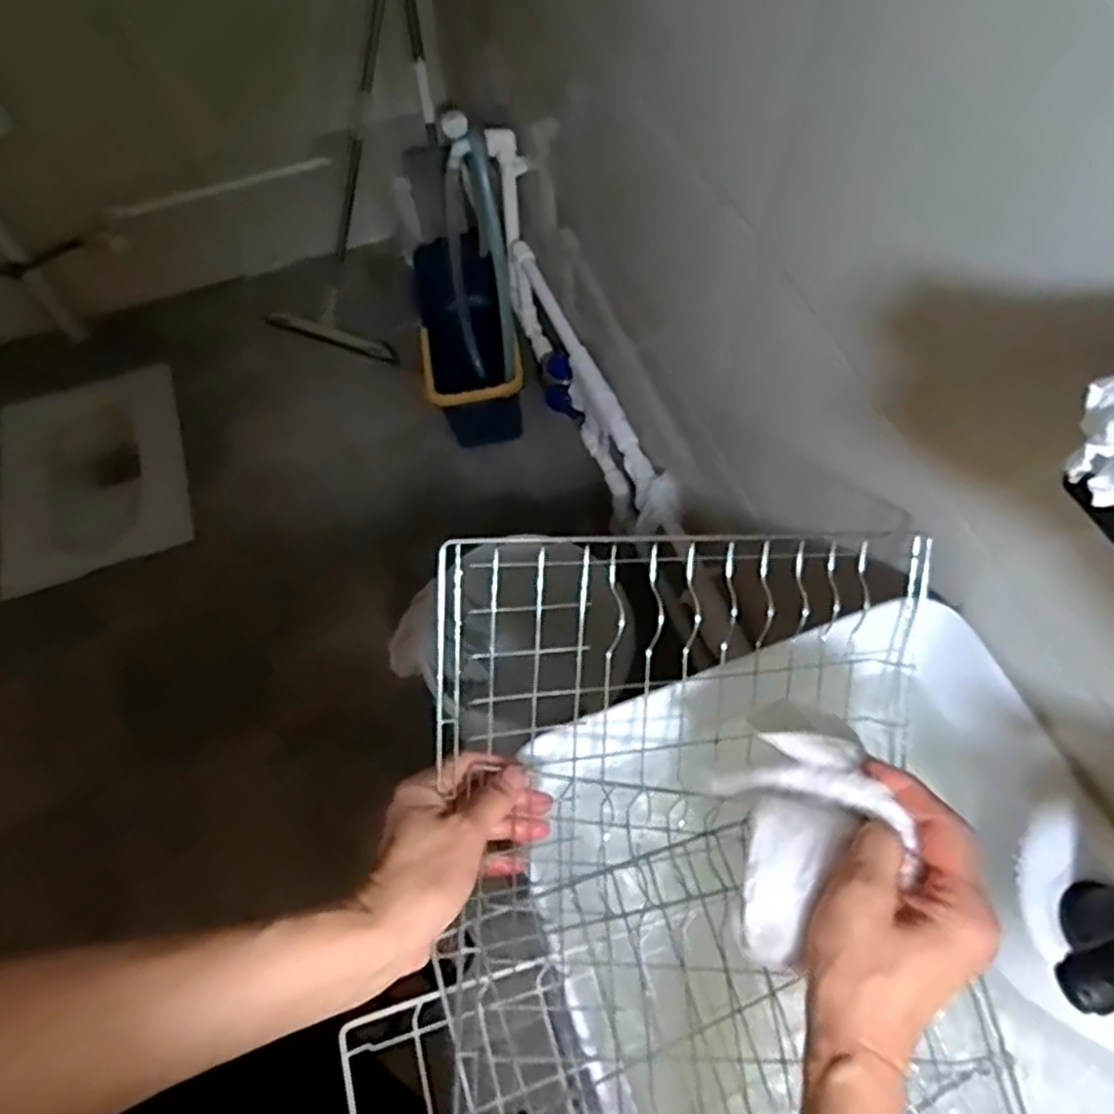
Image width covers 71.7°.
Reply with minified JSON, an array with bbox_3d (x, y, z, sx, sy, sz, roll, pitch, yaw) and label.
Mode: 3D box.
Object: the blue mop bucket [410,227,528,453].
[{"bbox_3d":[-0.216,-0.529,1.698,0.192,0.230,0.536,-13,62,-4],"label":"blue mop bucket"}]

